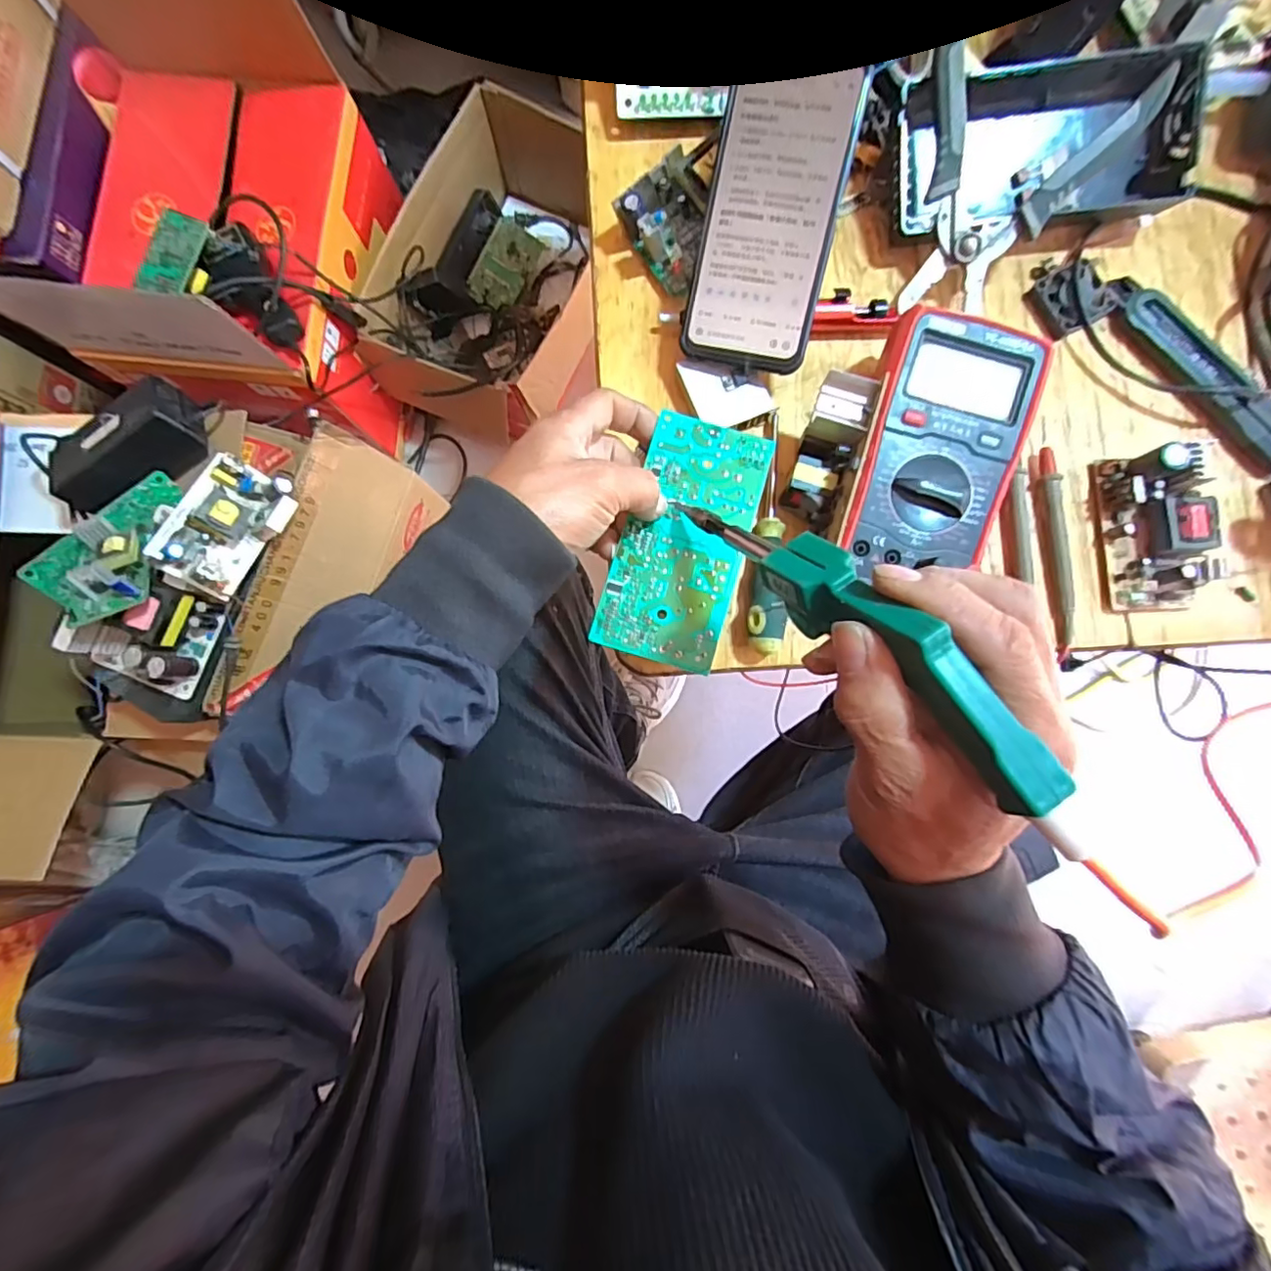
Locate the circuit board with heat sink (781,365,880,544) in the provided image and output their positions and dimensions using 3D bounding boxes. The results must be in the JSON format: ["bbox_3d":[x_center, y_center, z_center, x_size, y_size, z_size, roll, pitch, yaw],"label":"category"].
[{"bbox_3d":[0.115,-0.107,0.351,0.032,0.042,0.087,14,85,2],"label":"circuit board with heat sink"}]

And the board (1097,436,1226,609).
[{"bbox_3d":[0.330,-0.066,0.360,0.060,0.037,0.095,-4,85,0],"label":"board"}]

